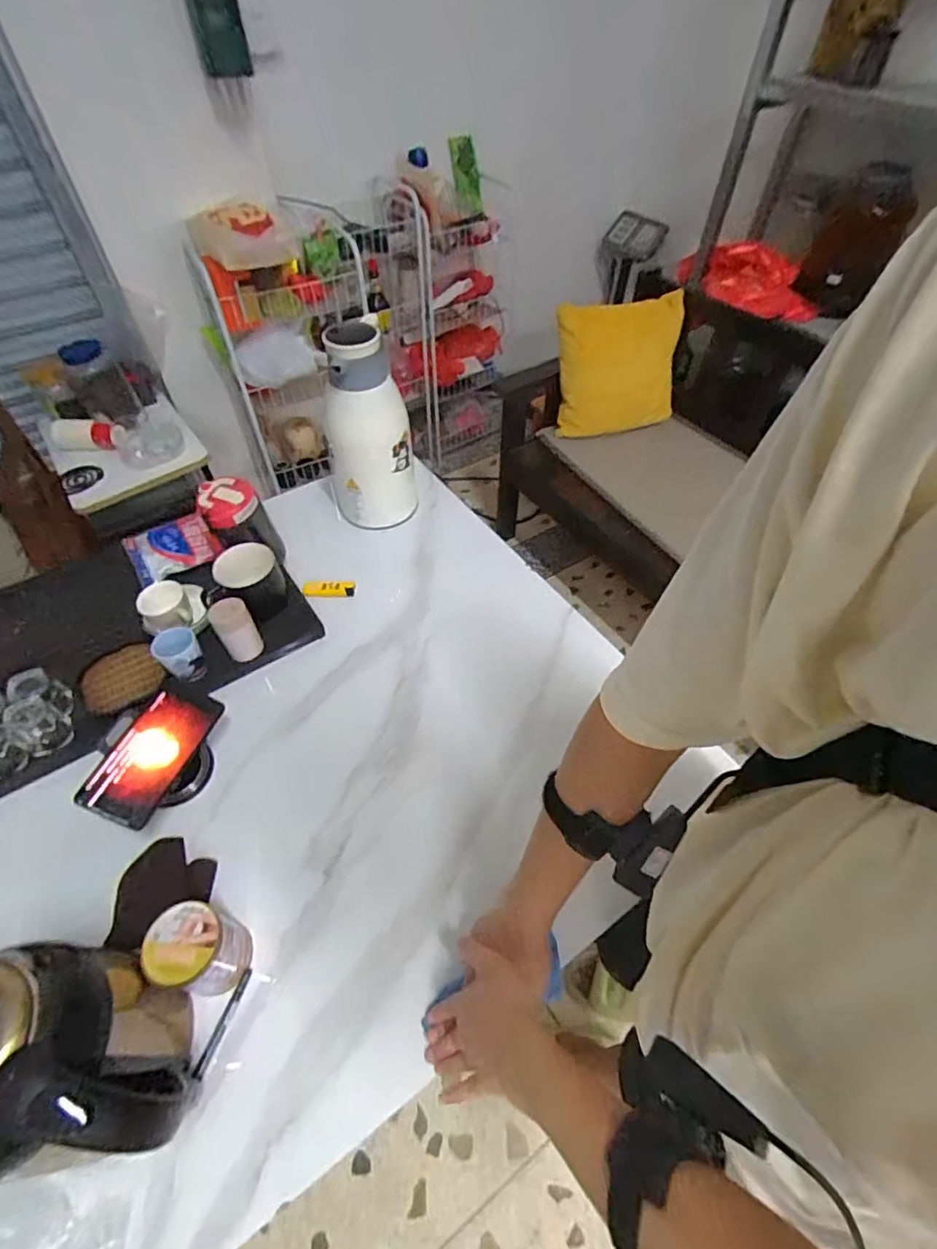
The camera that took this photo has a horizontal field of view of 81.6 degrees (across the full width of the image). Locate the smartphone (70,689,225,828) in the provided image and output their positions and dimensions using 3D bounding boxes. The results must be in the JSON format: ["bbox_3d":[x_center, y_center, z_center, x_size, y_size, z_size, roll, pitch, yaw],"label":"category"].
[{"bbox_3d":[-0.363,0.145,0.629,0.080,0.015,0.162,31,53,-9],"label":"smartphone"}]

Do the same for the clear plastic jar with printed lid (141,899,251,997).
[{"bbox_3d":[-0.259,0.317,0.528,0.063,0.096,0.064,0,52,0],"label":"clear plastic jar with printed lid"}]

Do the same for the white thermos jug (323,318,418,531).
[{"bbox_3d":[-0.171,-0.316,0.900,0.136,0.302,0.123,-12,53,-9],"label":"white thermos jug"}]

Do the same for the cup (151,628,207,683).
[{"bbox_3d":[-0.388,0.040,0.735,0.052,0.064,0.052,0,52,0],"label":"cup"}]

